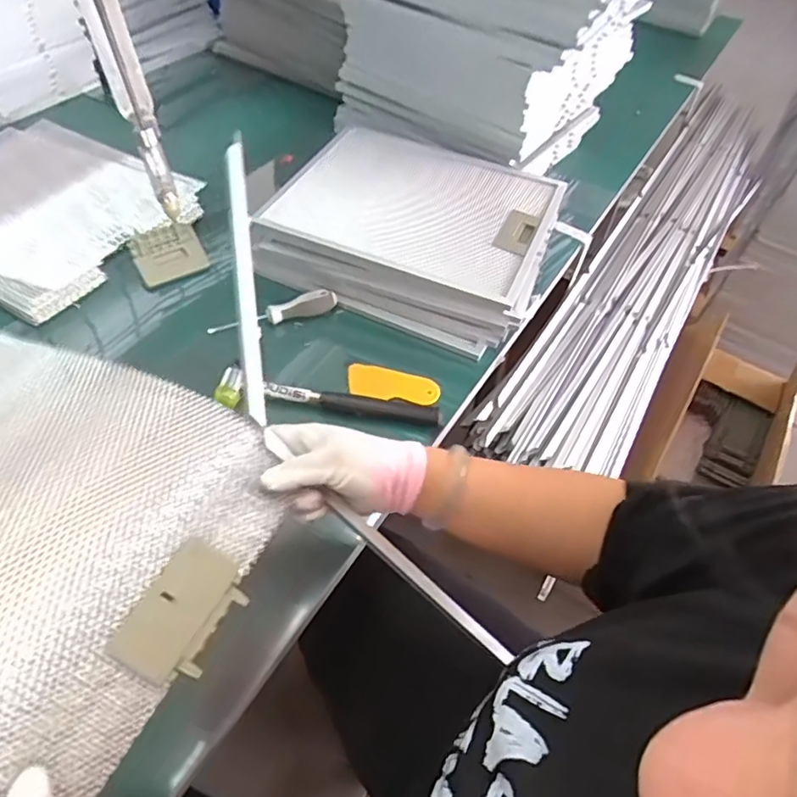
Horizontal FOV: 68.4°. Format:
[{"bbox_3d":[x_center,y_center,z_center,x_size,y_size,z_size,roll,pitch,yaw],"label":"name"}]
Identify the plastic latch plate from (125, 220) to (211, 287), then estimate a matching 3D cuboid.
[{"bbox_3d":[-0.303,-0.193,0.771,0.085,0.005,0.087,-27,71,-21],"label":"plastic latch plate"}]

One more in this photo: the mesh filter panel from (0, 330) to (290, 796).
[{"bbox_3d":[-0.270,0.076,0.399,0.315,0.049,0.269,21,52,12],"label":"mesh filter panel"}]

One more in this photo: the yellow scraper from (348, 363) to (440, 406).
[{"bbox_3d":[-0.006,-0.015,0.680,0.104,0.007,0.039,13,70,2],"label":"yellow scraper"}]

